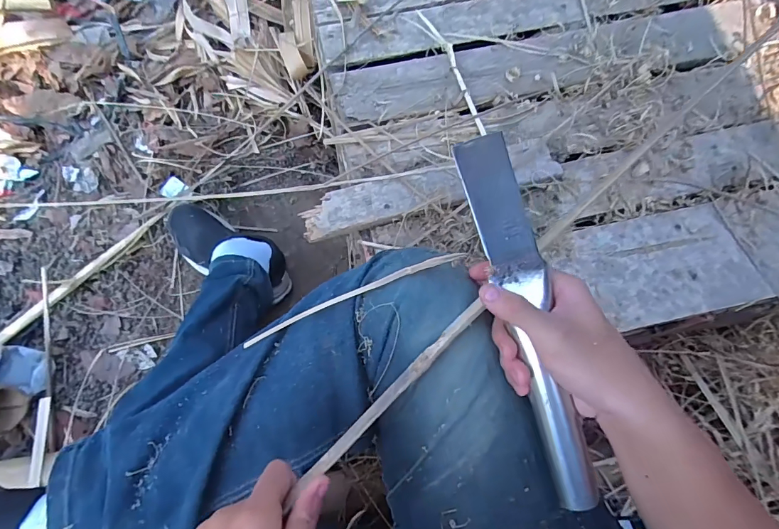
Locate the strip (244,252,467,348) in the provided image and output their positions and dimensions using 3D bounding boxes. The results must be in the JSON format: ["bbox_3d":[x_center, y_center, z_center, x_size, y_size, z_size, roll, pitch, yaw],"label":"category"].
[{"bbox_3d":[-0.037,0.026,0.328,0.200,0.013,0.011,-23,68,18],"label":"strip"}]

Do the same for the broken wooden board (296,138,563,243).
[{"bbox_3d":[0.048,-0.089,0.478,0.296,0.017,0.059,-15,69,-5],"label":"broken wooden board"}]

